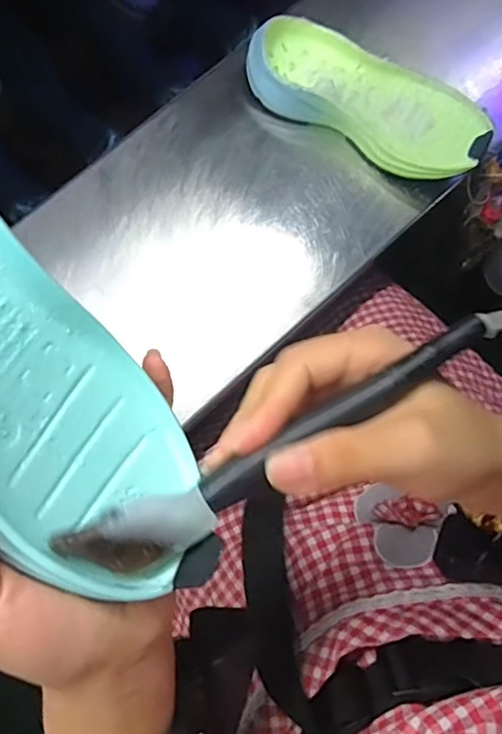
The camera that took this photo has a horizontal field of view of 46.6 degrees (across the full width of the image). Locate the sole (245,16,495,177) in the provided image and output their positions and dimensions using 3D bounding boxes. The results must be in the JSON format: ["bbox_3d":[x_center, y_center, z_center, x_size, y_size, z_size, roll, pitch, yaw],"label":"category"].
[{"bbox_3d":[0.107,-0.243,0.538,0.224,0.050,0.093,29,80,3],"label":"sole"}]

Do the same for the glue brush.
[{"bbox_3d":[0.014,0.034,0.216,0.167,0.038,0.008,-27,38,-6],"label":"glue brush"}]

